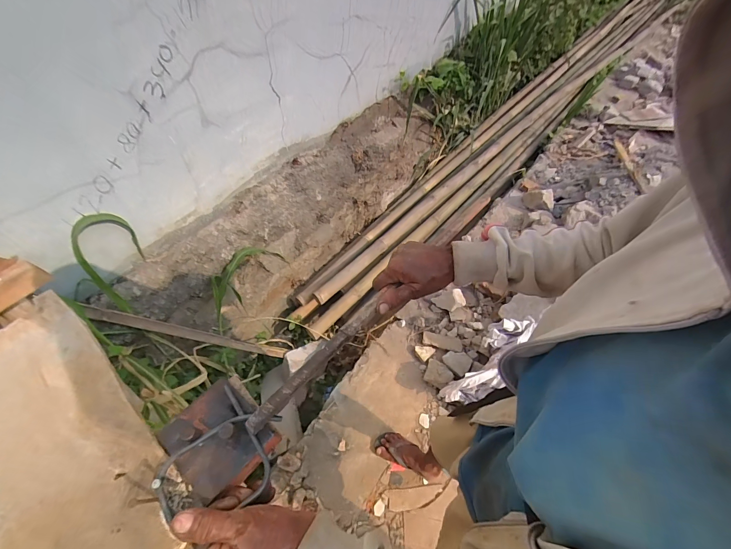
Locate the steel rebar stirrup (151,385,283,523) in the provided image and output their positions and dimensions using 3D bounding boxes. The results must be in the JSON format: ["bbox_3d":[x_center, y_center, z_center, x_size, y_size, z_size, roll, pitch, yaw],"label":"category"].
[{"bbox_3d":[-0.150,0.196,0.343,0.101,0.021,0.127,27,60,16],"label":"steel rebar stirrup"}]

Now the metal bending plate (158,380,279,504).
[{"bbox_3d":[-0.165,0.175,0.356,0.095,0.032,0.102,-37,64,-23],"label":"metal bending plate"}]

